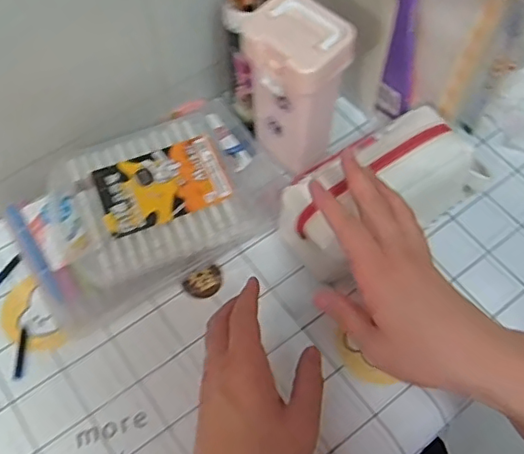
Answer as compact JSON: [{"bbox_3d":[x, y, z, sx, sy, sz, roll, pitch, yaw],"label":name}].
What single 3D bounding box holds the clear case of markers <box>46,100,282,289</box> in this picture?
[{"bbox_3d":[-0.090,-0.031,0.558,0.216,0.053,0.153,-25,65,-15],"label":"clear case of markers"}]

